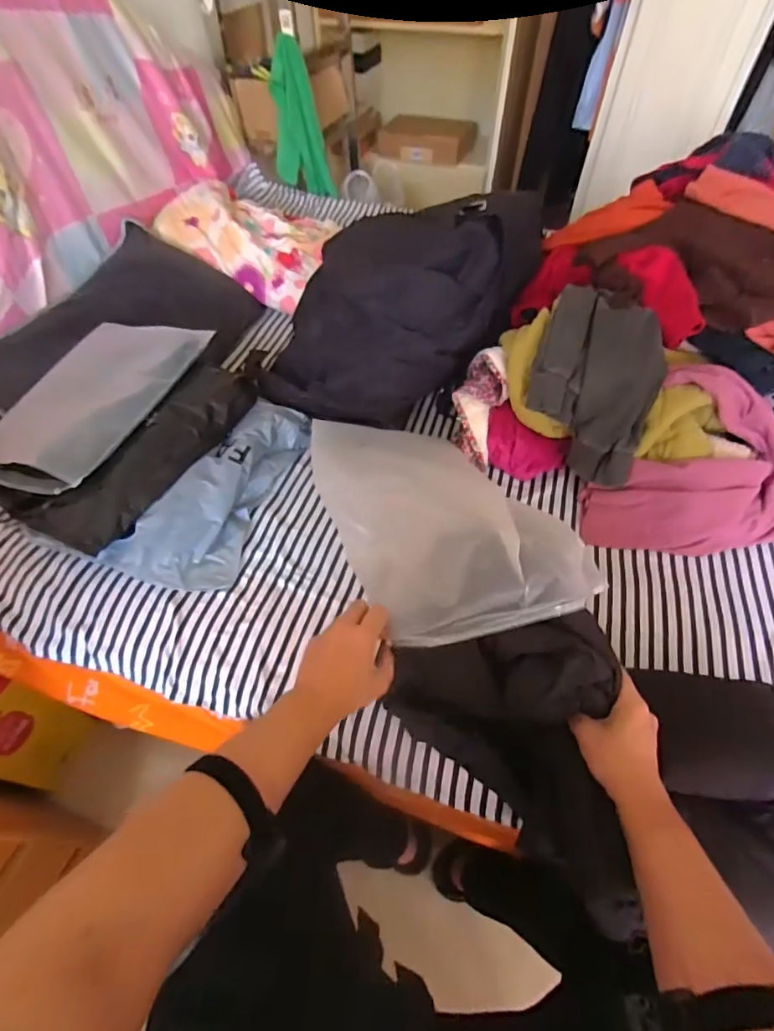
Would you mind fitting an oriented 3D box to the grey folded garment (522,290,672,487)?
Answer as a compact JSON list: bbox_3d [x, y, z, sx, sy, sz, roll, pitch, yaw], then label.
[{"bbox_3d":[0.349,-0.226,0.829,0.188,0.200,0.262,17,55,12],"label":"grey folded garment"}]

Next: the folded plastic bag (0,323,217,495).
[{"bbox_3d":[-0.512,-0.208,0.835,0.239,0.076,0.365,12,58,14],"label":"folded plastic bag"}]

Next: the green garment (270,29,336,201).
[{"bbox_3d":[-0.255,-1.148,1.419,0.171,0.351,0.059,-5,54,-3],"label":"green garment"}]

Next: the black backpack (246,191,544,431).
[{"bbox_3d":[-0.009,-0.370,0.915,0.516,0.320,0.276,5,54,4],"label":"black backpack"}]

